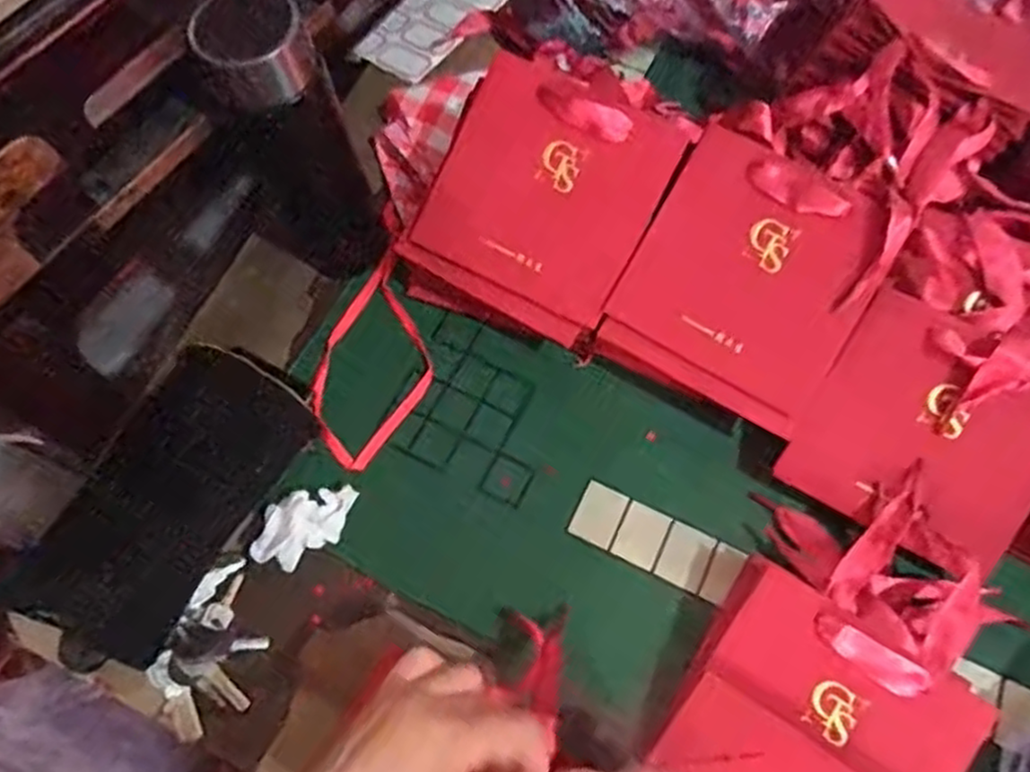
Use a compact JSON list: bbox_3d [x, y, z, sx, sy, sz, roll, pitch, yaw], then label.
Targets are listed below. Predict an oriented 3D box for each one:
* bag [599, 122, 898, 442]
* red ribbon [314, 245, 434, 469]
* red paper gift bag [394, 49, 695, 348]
[{"bbox_3d":[0.151,-0.066,0.462,0.145,0.010,0.153,30,105,7],"label":"bag"},{"bbox_3d":[-0.102,-0.019,0.518,0.085,0.020,0.150,28,69,11],"label":"red ribbon"},{"bbox_3d":[0.017,-0.124,0.478,0.140,0.011,0.156,29,102,1],"label":"red paper gift bag"}]

